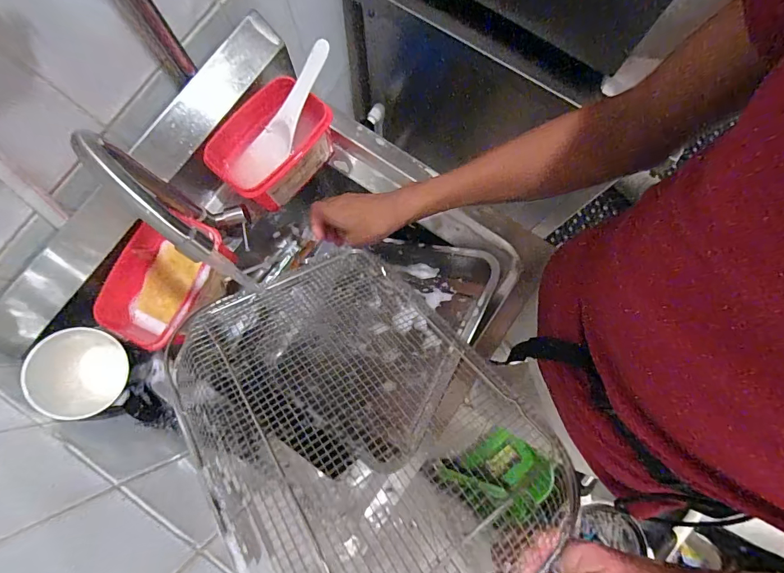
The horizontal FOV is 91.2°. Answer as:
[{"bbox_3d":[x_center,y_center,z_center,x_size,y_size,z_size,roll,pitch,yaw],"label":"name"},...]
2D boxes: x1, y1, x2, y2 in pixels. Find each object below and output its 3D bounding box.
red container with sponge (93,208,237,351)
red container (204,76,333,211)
[{"bbox_3d":[-0.286,-0.008,0.485,0.118,0.057,0.164,20,80,4],"label":"red container with sponge"},{"bbox_3d":[-0.158,-0.187,0.523,0.105,0.082,0.157,39,82,7],"label":"red container"}]

